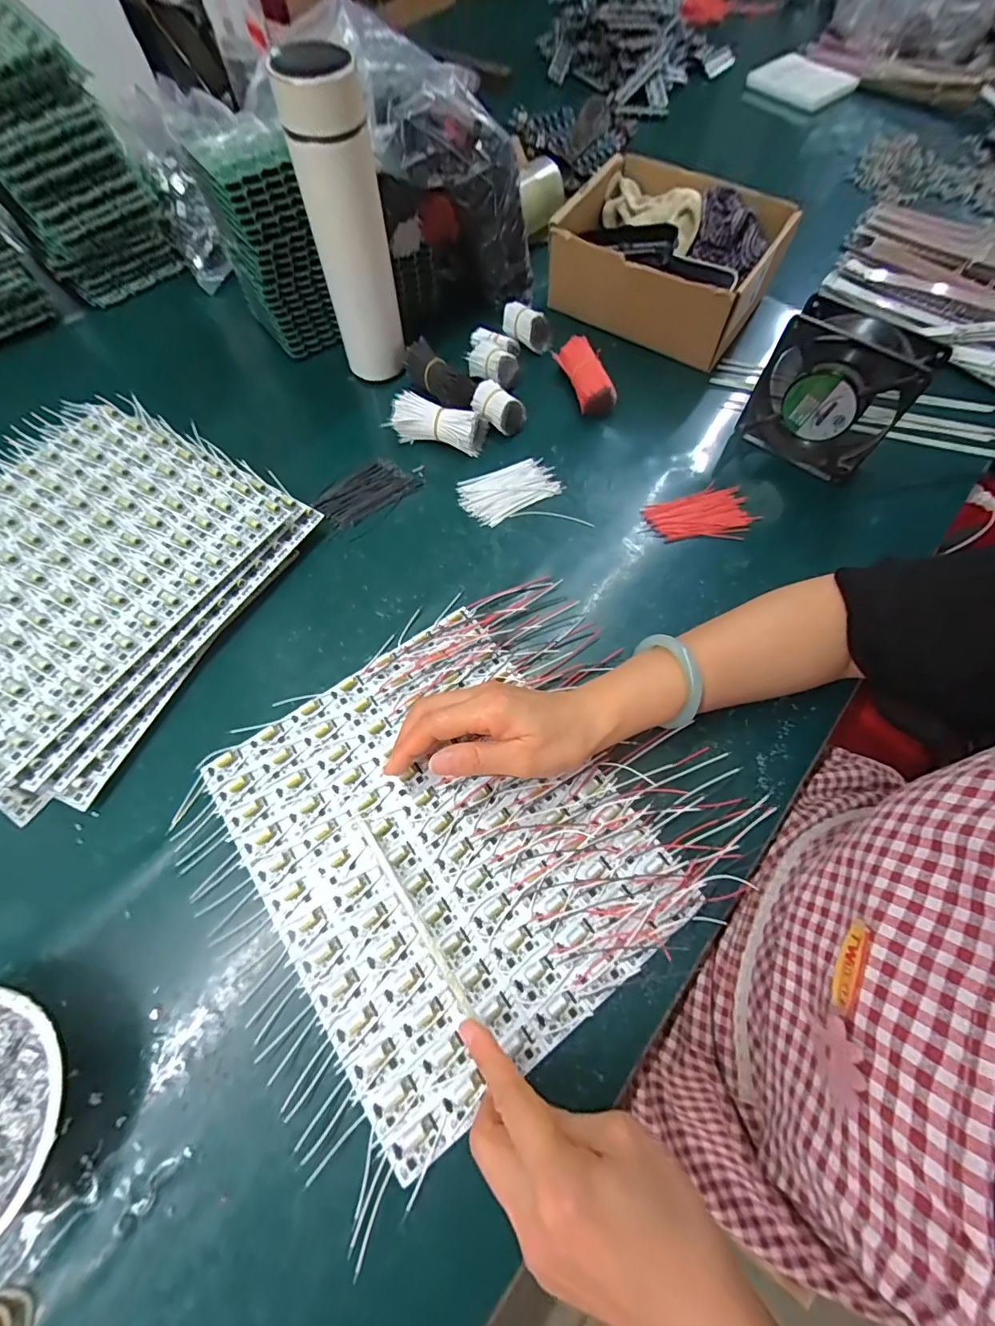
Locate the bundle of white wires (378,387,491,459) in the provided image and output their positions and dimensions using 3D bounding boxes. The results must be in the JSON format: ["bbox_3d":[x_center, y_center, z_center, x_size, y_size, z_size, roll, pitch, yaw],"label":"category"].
[{"bbox_3d":[-0.060,-0.243,0.488,0.095,0.036,0.033,15,68,5],"label":"bundle of white wires"}]

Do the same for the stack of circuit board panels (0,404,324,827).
[{"bbox_3d":[-0.359,-0.076,0.405,0.284,0.040,0.317,27,69,10],"label":"stack of circuit board panels"}]

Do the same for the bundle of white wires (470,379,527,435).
[{"bbox_3d":[0.000,-0.259,0.497,0.051,0.036,0.038,35,70,13],"label":"bundle of white wires"}]

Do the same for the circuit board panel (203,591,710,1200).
[{"bbox_3d":[-0.038,0.120,0.345,0.241,0.013,0.281,-34,72,-15],"label":"circuit board panel"}]

